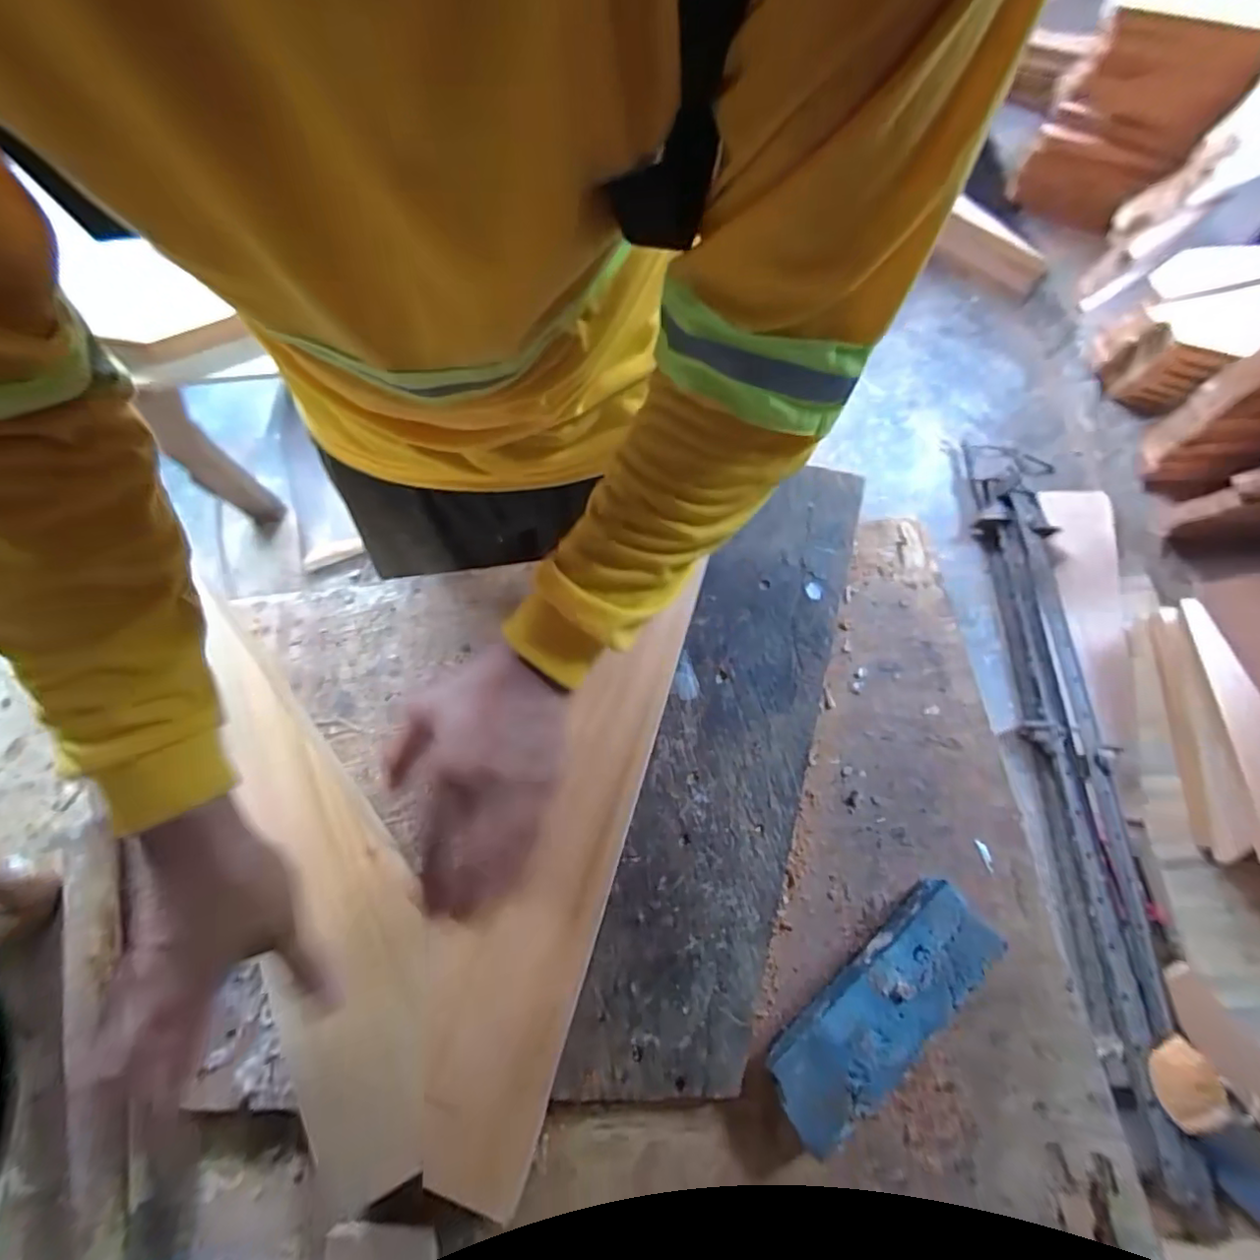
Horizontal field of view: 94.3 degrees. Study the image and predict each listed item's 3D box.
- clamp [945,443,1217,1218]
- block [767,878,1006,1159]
[{"bbox_3d":[0.885,0.158,1.209,0.171,0.059,1.313,2,68,3],"label":"clamp"},{"bbox_3d":[0.159,0.239,0.371,0.168,0.028,0.057,-39,71,-12],"label":"block"}]

